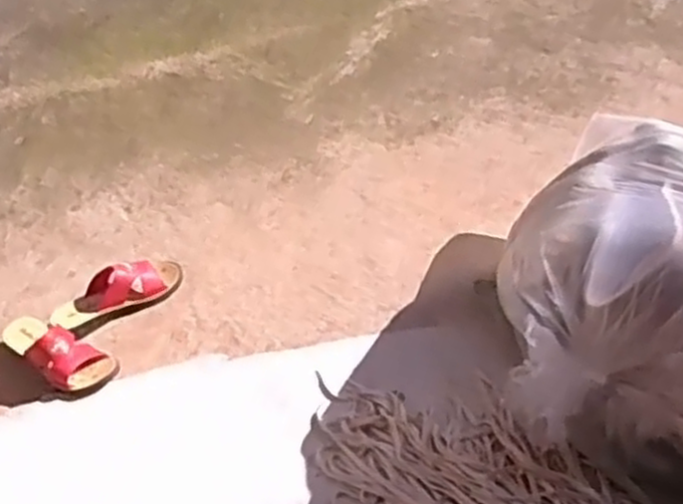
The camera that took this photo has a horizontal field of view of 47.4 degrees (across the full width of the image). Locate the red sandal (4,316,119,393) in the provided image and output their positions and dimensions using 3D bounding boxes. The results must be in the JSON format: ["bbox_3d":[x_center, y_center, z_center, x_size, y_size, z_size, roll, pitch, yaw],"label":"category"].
[{"bbox_3d":[-0.466,0.155,1.273,0.200,0.085,0.105,26,52,32],"label":"red sandal"}]

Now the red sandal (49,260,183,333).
[{"bbox_3d":[-0.395,0.068,1.362,0.222,0.076,0.084,-25,45,-18],"label":"red sandal"}]

